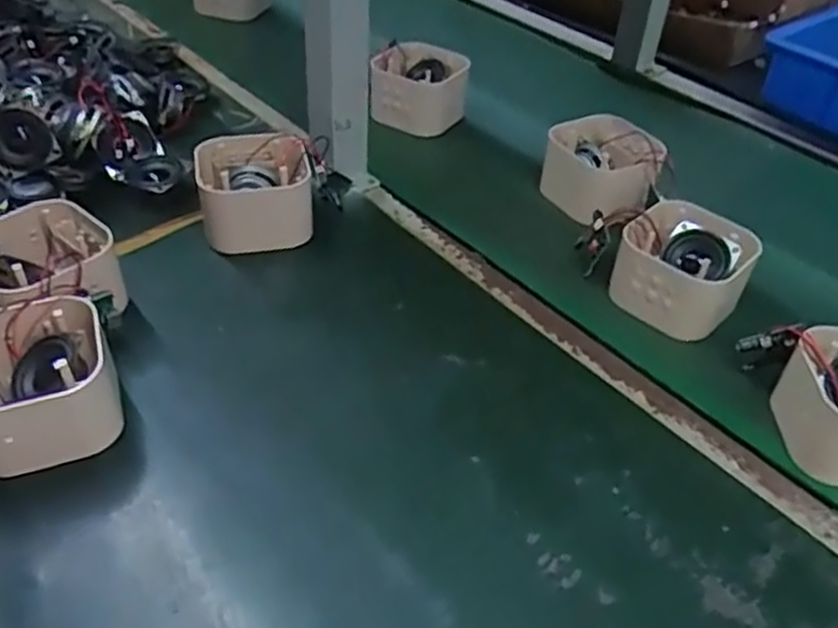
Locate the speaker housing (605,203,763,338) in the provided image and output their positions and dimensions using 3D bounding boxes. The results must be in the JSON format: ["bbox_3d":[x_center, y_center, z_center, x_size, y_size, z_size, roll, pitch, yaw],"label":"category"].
[{"bbox_3d":[0.201,-0.035,0.580,0.091,0.059,0.075,29,48,24],"label":"speaker housing"}]

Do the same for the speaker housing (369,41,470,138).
[{"bbox_3d":[-0.002,-0.239,0.799,0.098,0.074,0.073,-1,43,-5],"label":"speaker housing"}]

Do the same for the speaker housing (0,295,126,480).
[{"bbox_3d":[-0.238,0.043,0.466,0.091,0.064,0.094,-17,47,-22],"label":"speaker housing"}]

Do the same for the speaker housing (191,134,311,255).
[{"bbox_3d":[-0.134,-0.097,0.616,0.087,0.066,0.081,-7,44,-12],"label":"speaker housing"}]

